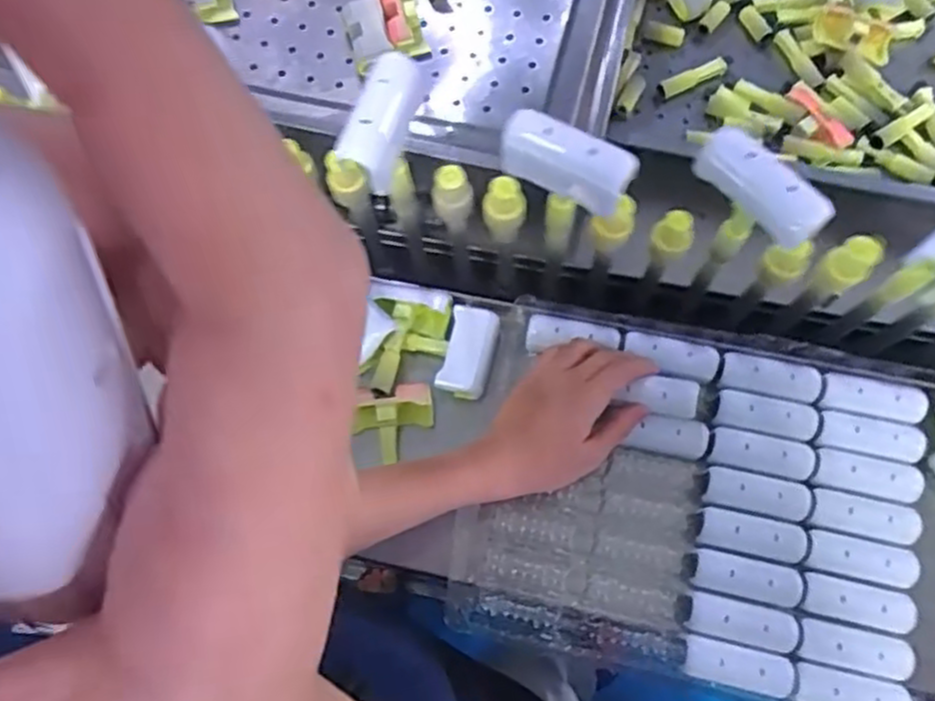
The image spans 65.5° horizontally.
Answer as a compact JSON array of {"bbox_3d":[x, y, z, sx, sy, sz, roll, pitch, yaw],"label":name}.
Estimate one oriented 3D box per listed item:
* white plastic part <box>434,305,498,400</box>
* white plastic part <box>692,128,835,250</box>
[{"bbox_3d":[0.001,-0.001,0.625,0.040,0.020,0.077,10,74,5],"label":"white plastic part"},{"bbox_3d":[0.165,-0.091,0.408,0.076,0.031,0.025,37,78,12],"label":"white plastic part"}]

